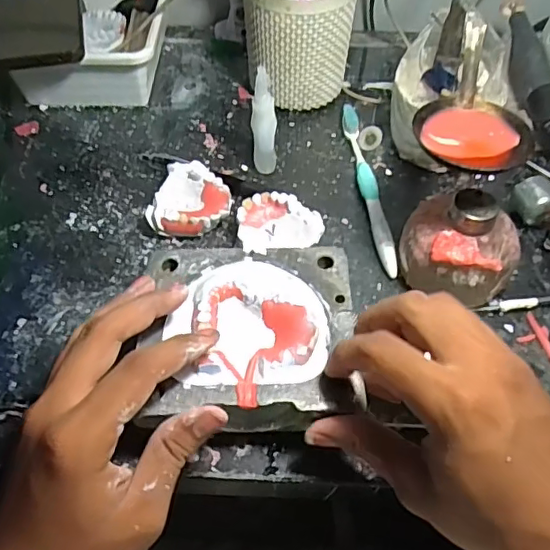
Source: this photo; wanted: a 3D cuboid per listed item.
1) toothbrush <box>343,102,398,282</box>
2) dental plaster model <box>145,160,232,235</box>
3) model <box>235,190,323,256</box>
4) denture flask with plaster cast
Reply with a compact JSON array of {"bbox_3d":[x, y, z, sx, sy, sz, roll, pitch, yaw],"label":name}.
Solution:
[{"bbox_3d":[0.075,-0.075,0.454,0.014,0.016,0.183,-4,52,-3],"label":"toothbrush"},{"bbox_3d":[-0.063,-0.056,0.432,0.058,0.024,0.065,3,52,2],"label":"dental plaster model"},{"bbox_3d":[0.003,-0.039,0.420,0.061,0.025,0.046,-5,53,-4],"label":"model"},{"bbox_3d":[-0.014,0.035,0.337,0.121,0.023,0.113,0,52,-1],"label":"denture flask with plaster cast"}]

